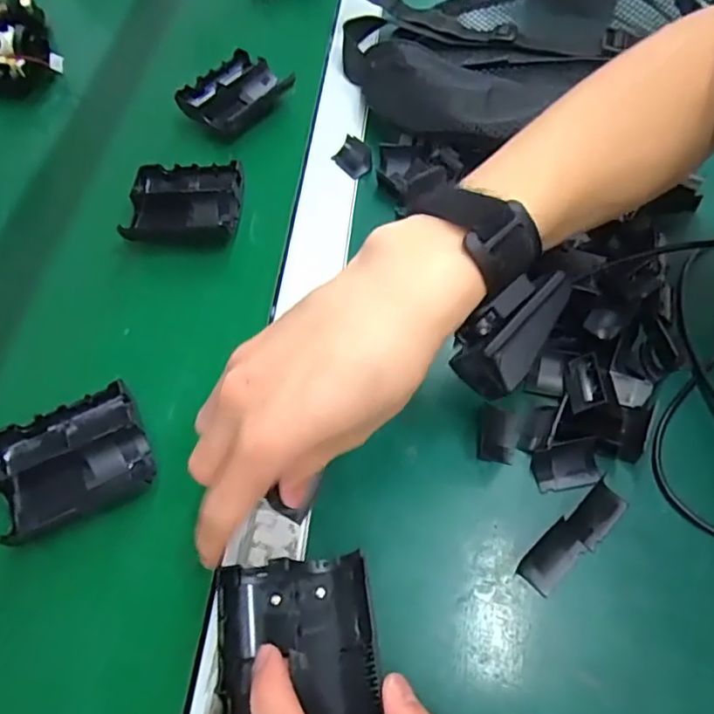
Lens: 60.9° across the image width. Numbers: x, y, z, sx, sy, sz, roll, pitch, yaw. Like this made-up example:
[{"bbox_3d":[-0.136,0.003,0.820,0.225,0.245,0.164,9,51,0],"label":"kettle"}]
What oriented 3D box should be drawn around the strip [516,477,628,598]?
[{"bbox_3d":[0.106,0.087,0.296,0.064,0.006,0.019,-37,62,-18],"label":"strip"}]

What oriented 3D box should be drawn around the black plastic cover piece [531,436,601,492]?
[{"bbox_3d":[0.108,0.055,0.310,0.033,0.015,0.019,-12,57,-3],"label":"black plastic cover piece"}]

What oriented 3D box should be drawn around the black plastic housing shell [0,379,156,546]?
[{"bbox_3d":[-0.155,0.056,0.331,0.079,0.023,0.064,-26,59,-12],"label":"black plastic housing shell"}]

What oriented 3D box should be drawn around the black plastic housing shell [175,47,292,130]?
[{"bbox_3d":[-0.103,-0.221,0.513,0.064,0.025,0.080,38,68,25],"label":"black plastic housing shell"}]

